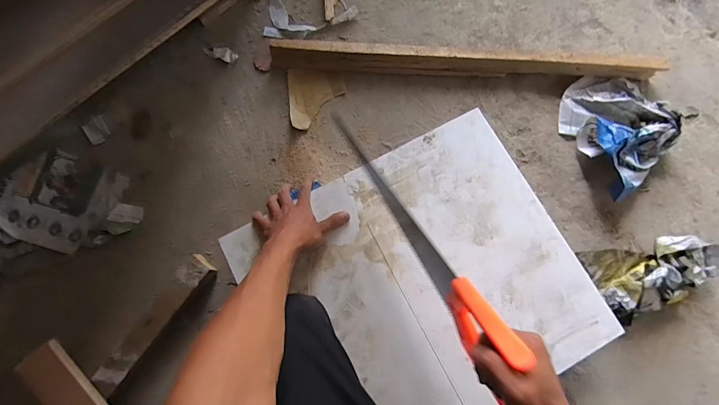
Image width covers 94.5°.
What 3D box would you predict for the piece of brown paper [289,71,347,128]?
[{"bbox_3d":[-0.086,-0.213,0.679,0.112,0.011,0.123,-5,78,-2],"label":"piece of brown paper"}]

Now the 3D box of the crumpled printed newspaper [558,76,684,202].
[{"bbox_3d":[0.516,-0.152,0.646,0.187,0.078,0.243,-21,79,-6],"label":"crumpled printed newspaper"}]

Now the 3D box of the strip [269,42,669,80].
[{"bbox_3d":[0.218,-0.282,0.676,0.791,0.048,0.044,2,78,-1],"label":"strip"}]

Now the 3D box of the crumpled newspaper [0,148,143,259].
[{"bbox_3d":[-0.579,0.011,0.622,0.285,0.028,0.202,-25,79,-6],"label":"crumpled newspaper"}]

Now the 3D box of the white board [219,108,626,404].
[{"bbox_3d":[0.099,0.125,0.523,0.470,0.013,0.416,-28,80,-7],"label":"white board"}]

